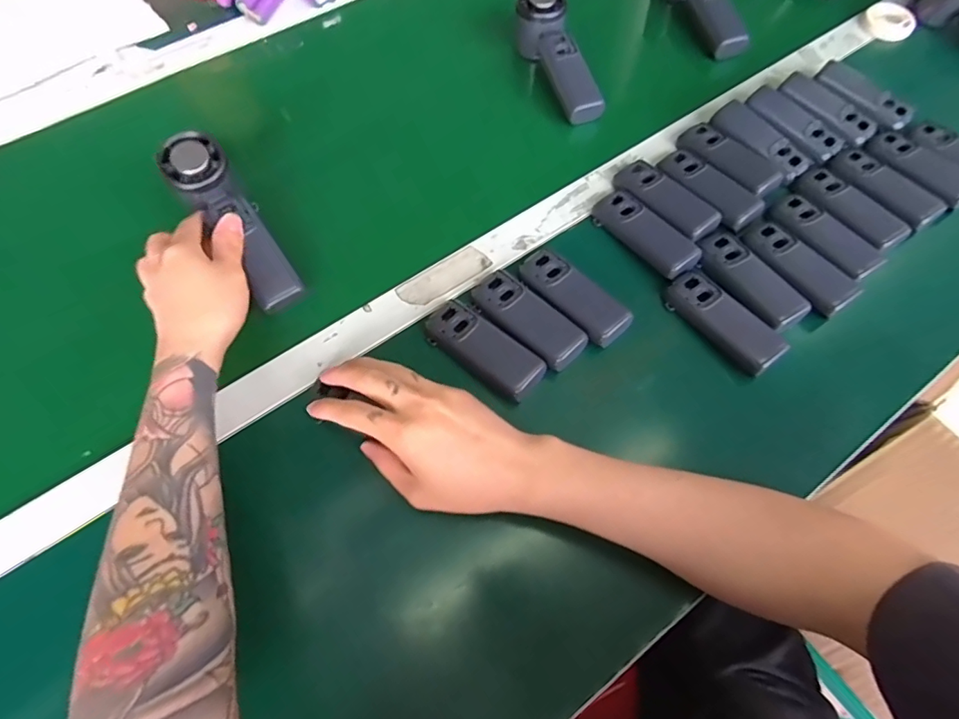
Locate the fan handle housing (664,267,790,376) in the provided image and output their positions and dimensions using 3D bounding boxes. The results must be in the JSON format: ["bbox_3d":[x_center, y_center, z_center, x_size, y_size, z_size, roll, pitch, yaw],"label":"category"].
[{"bbox_3d":[0.210,-0.036,0.436,0.045,0.015,0.104,-35,70,-15],"label":"fan handle housing"}]

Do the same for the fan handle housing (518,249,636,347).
[{"bbox_3d":[0.082,-0.055,0.446,0.039,0.019,0.104,-39,71,-16],"label":"fan handle housing"}]

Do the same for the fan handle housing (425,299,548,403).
[{"bbox_3d":[0.003,-0.010,0.425,0.106,0.015,0.040,35,70,15],"label":"fan handle housing"}]

